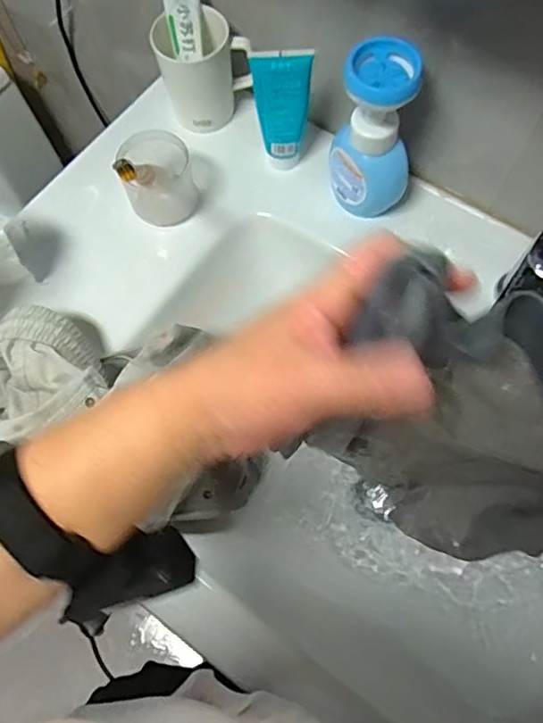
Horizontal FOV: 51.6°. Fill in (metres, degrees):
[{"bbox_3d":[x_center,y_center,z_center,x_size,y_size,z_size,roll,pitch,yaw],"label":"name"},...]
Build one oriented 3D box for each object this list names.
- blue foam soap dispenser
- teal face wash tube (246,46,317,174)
[{"bbox_3d":[0.096,-0.213,0.534,0.064,0.157,0.072,-19,70,-6],"label":"blue foam soap dispenser"},{"bbox_3d":[0.012,-0.255,0.584,0.056,0.142,0.029,0,70,1],"label":"teal face wash tube"}]

